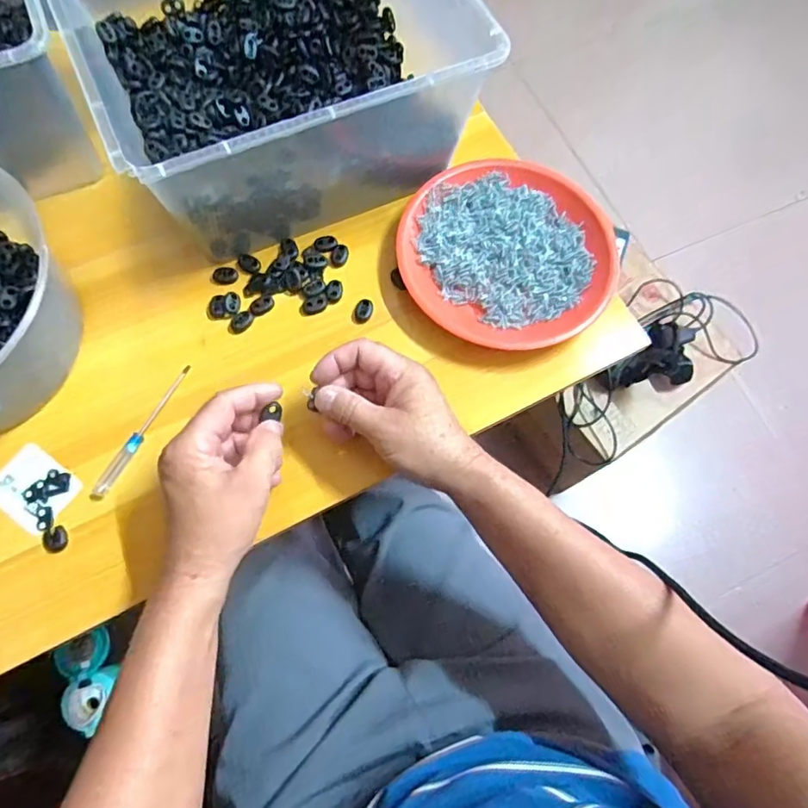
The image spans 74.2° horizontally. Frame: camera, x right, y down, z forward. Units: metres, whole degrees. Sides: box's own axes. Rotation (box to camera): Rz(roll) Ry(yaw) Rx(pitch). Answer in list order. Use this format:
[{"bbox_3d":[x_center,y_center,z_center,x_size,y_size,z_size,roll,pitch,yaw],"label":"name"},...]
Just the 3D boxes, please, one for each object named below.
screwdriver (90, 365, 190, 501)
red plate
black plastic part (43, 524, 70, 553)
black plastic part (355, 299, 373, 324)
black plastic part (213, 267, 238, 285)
[{"bbox_3d":[-0.212,0.021,0.434,0.011,0.010,0.125,25,71,6],"label":"screwdriver"},{"bbox_3d":[0.094,-0.139,0.487,0.193,0.023,0.172,19,71,4],"label":"red plate"},{"bbox_3d":[-0.265,0.103,0.405,0.019,0.004,0.020,1,71,-2],"label":"black plastic part"},{"bbox_3d":[-0.036,-0.083,0.476,0.015,0.005,0.022,14,71,3],"label":"black plastic part"},{"bbox_3d":[-0.161,-0.116,0.483,0.022,0.004,0.016,3,71,-1],"label":"black plastic part"}]

